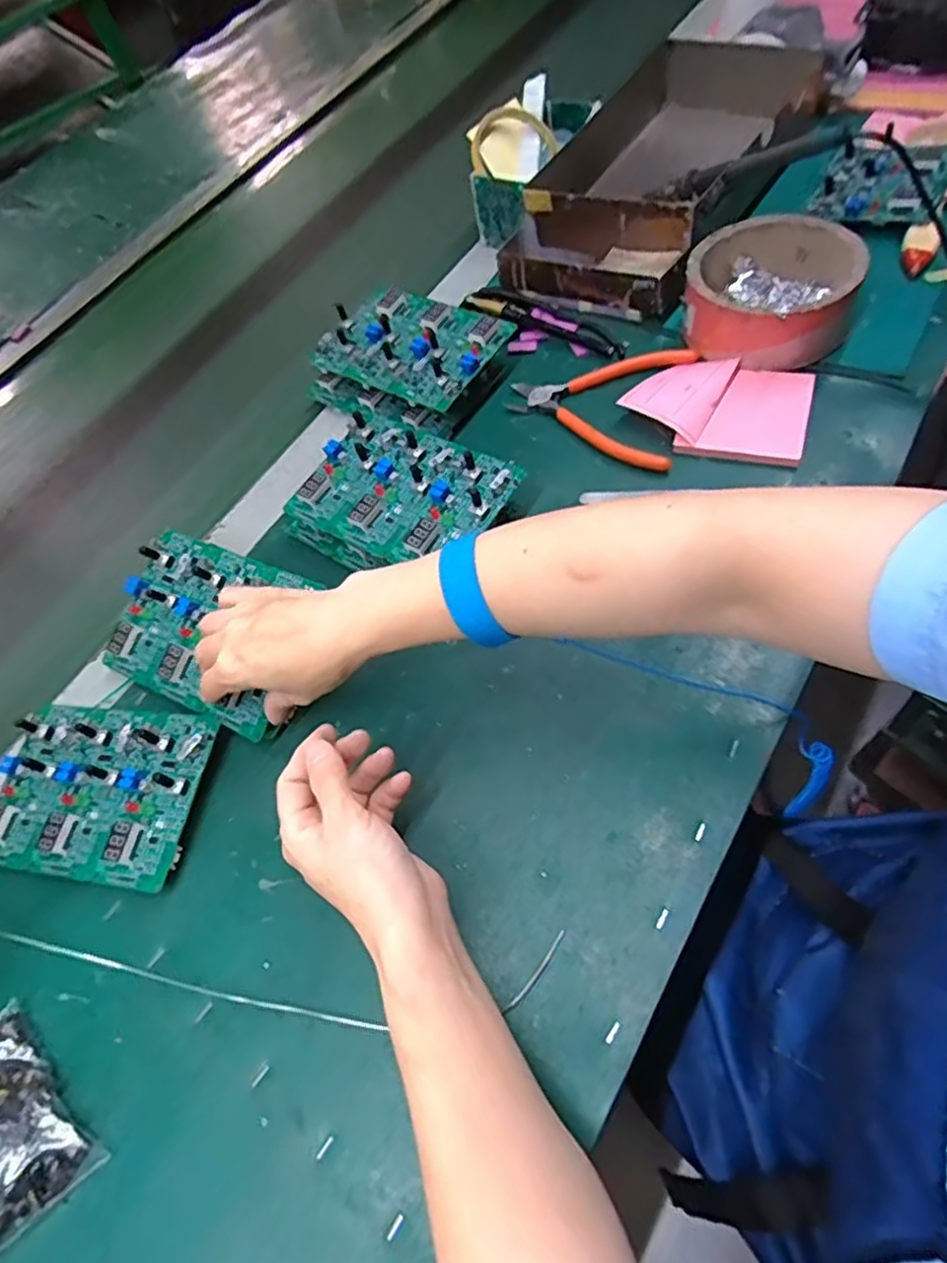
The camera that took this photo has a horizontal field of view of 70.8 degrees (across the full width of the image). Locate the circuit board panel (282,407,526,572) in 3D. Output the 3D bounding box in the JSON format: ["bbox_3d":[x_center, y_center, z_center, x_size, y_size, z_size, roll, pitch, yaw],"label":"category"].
[{"bbox_3d":[-0.052,-0.097,0.477,0.147,0.046,0.104,27,64,18],"label":"circuit board panel"}]

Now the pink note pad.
[{"bbox_3d":[0.180,-0.168,0.495,0.126,0.024,0.088,14,61,12],"label":"pink note pad"}]

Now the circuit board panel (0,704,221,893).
[{"bbox_3d":[-0.240,0.097,0.419,0.141,0.028,0.103,8,60,8],"label":"circuit board panel"}]

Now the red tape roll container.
[{"bbox_3d":[0.230,-0.265,0.515,0.120,0.062,0.128,19,62,14],"label":"red tape roll container"}]

